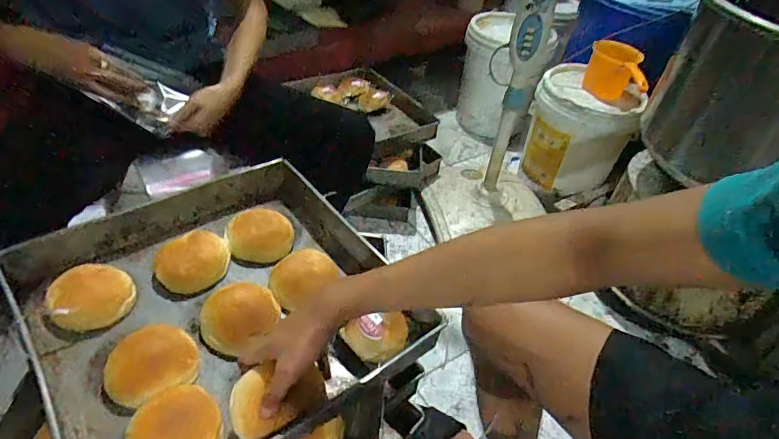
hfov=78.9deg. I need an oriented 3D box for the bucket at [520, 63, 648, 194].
[{"bbox_3d":[0.606,-0.291,1.543,0.294,0.299,0.279,5,43,-4],"label":"bucket"}]

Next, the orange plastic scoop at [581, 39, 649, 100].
[{"bbox_3d":[0.674,-0.440,1.412,0.159,0.134,0.113,16,43,8],"label":"orange plastic scoop"}]

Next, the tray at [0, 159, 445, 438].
[{"bbox_3d":[-0.222,0.107,0.623,0.418,0.060,0.445,-23,51,-30],"label":"tray"}]

